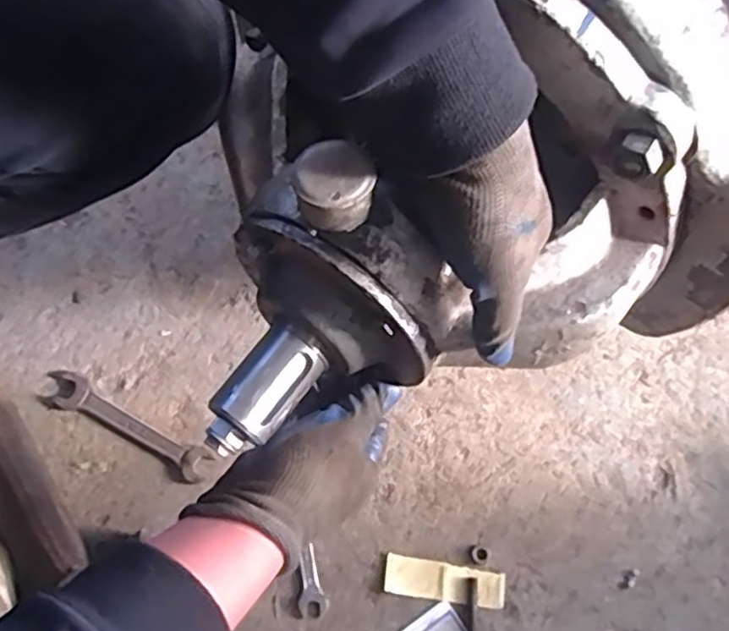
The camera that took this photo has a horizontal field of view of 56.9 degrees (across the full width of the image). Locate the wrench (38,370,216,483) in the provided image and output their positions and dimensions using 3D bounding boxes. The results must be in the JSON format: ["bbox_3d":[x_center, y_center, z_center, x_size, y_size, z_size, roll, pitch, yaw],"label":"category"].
[{"bbox_3d":[-0.233,0.106,0.652,0.185,0.009,0.036,26,70,9],"label":"wrench"}]

